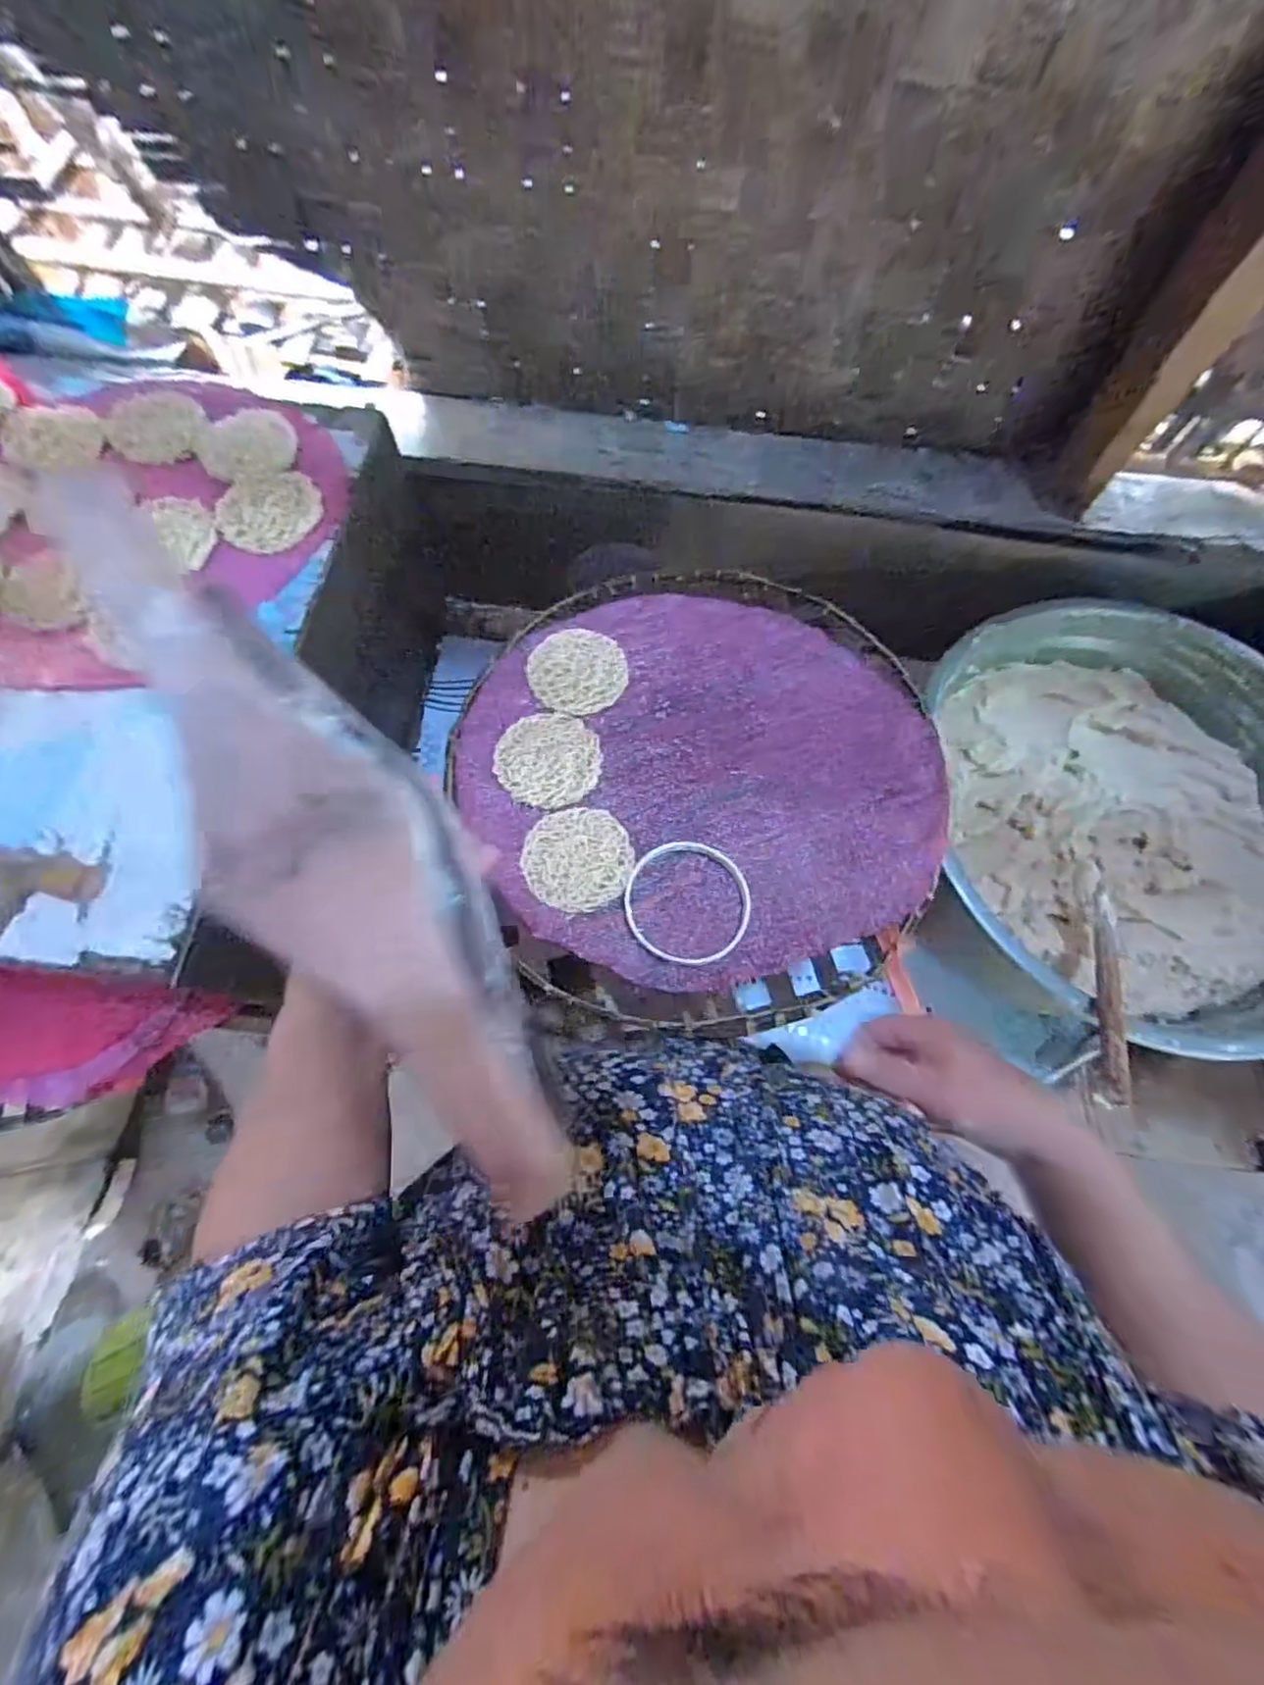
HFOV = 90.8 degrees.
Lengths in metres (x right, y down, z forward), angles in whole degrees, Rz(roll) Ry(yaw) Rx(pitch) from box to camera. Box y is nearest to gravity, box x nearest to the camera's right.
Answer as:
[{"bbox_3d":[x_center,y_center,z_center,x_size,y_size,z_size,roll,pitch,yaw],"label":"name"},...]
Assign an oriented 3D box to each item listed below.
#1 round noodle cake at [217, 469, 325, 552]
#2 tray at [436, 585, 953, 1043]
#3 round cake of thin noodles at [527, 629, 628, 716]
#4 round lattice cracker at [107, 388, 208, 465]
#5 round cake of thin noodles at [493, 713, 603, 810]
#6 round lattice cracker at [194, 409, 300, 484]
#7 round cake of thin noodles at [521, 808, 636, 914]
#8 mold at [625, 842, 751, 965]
[{"bbox_3d":[-0.301,-0.278,0.516,0.080,0.004,0.081,0,71,-1],"label":"round noodle cake"},{"bbox_3d":[0.053,-0.056,0.486,0.352,0.019,0.366,-24,73,-9],"label":"tray"},{"bbox_3d":[-0.045,-0.141,0.509,0.078,0.004,0.076,0,71,-1],"label":"round cake of thin noodles"},{"bbox_3d":[-0.418,-0.365,0.545,0.078,0.007,0.079,-10,71,-5],"label":"round lattice cracker"},{"bbox_3d":[-0.064,-0.065,0.481,0.078,0.006,0.077,0,71,-1],"label":"round cake of thin noodles"},{"bbox_3d":[-0.335,-0.348,0.543,0.078,0.004,0.087,-23,73,-9],"label":"round lattice cracker"},{"bbox_3d":[-0.039,0.011,0.453,0.077,0.009,0.076,0,71,-1],"label":"round cake of thin noodles"},{"bbox_3d":[0.040,0.042,0.444,0.089,0.005,0.088,0,71,-1],"label":"mold"}]

